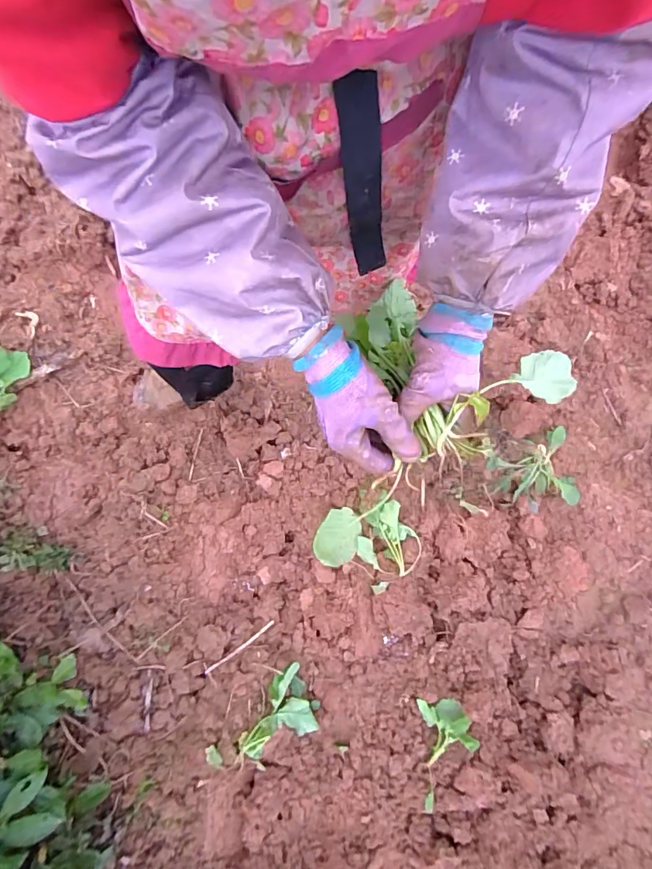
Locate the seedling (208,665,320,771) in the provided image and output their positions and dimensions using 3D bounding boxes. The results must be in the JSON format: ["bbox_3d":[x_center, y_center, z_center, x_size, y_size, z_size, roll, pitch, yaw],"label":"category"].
[{"bbox_3d":[-0.121,0.575,0.901,0.227,0.044,0.125,-32,78,-24],"label":"seedling"}]

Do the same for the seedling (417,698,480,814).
[{"bbox_3d":[0.247,0.629,0.909,0.114,0.041,0.189,-2,78,8],"label":"seedling"}]

